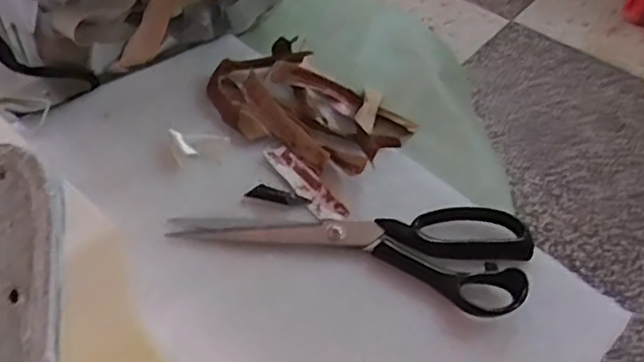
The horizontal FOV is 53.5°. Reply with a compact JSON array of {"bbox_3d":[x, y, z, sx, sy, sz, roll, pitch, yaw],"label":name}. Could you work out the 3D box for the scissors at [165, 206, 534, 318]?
[{"bbox_3d":[0.023,0.029,0.400,0.211,0.008,0.078,13,46,6],"label":"scissors"}]

